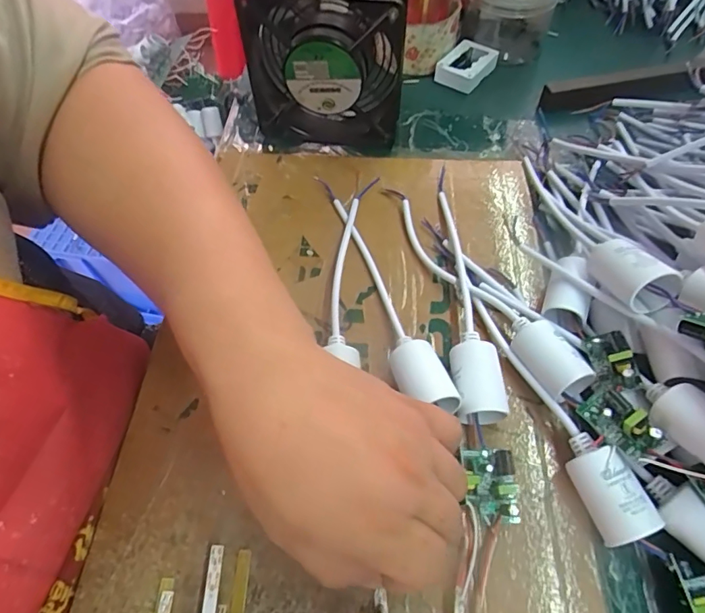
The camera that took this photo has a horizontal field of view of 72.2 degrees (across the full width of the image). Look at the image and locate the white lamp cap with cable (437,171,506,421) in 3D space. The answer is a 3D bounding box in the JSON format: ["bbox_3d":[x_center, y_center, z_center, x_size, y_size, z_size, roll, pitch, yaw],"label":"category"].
[{"bbox_3d":[0.073,-0.019,0.326,0.026,0.024,0.201,0,57,1],"label":"white lamp cap with cable"}]

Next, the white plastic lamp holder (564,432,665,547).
[{"bbox_3d":[0.130,0.093,0.249,0.023,0.028,0.052,-19,59,-10],"label":"white plastic lamp holder"}]

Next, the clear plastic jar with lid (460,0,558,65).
[{"bbox_3d":[0.153,-0.294,0.476,0.085,0.075,0.079,15,59,11],"label":"clear plastic jar with lid"}]

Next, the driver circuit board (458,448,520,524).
[{"bbox_3d":[0.074,0.095,0.257,0.026,0.015,0.036,-3,57,0],"label":"driver circuit board"}]

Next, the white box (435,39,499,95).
[{"bbox_3d":[0.111,-0.235,0.473,0.041,0.022,0.056,37,65,22],"label":"white box"}]

